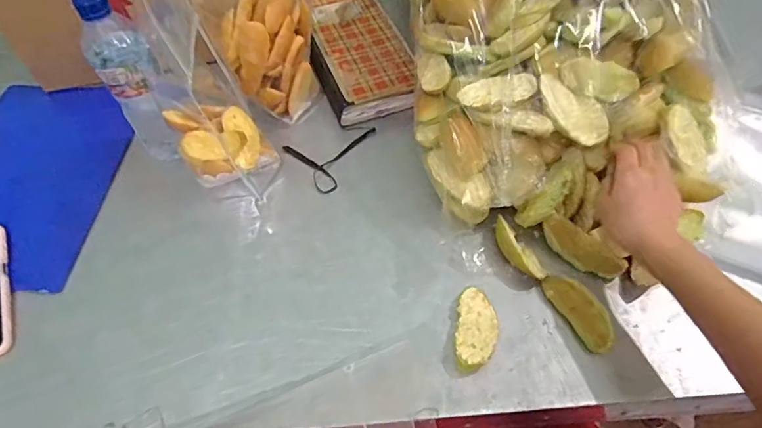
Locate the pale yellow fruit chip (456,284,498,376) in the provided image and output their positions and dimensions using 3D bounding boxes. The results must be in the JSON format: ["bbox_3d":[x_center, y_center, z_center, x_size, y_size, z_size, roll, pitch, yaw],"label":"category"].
[{"bbox_3d":[0.098,0.116,0.504,0.040,0.018,0.086,3,58,7],"label":"pale yellow fruit chip"}]

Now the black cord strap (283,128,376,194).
[{"bbox_3d":[-0.058,-0.087,0.661,0.113,0.004,0.098,-35,61,-17],"label":"black cord strap"}]

